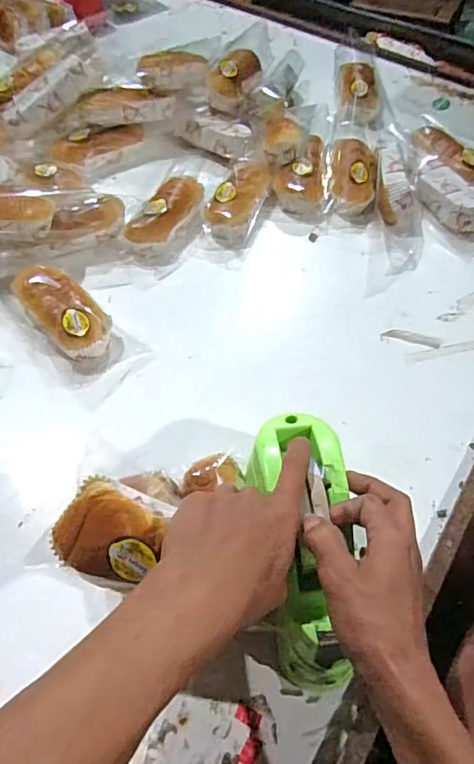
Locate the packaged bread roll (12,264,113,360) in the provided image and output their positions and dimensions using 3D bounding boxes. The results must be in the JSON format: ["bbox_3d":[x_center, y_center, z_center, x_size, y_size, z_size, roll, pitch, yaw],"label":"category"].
[{"bbox_3d":[-0.202,-0.083,0.589,0.067,0.042,0.143,-34,65,-22],"label":"packaged bread roll"}]

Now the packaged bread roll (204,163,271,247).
[{"bbox_3d":[0.002,-0.257,0.702,0.073,0.053,0.145,22,70,11],"label":"packaged bread roll"}]

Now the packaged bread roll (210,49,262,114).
[{"bbox_3d":[-0.001,-0.496,0.811,0.060,0.050,0.147,16,57,7],"label":"packaged bread roll"}]

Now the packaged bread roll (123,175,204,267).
[{"bbox_3d":[-0.092,-0.227,0.688,0.072,0.044,0.153,27,59,14],"label":"packaged bread roll"}]

